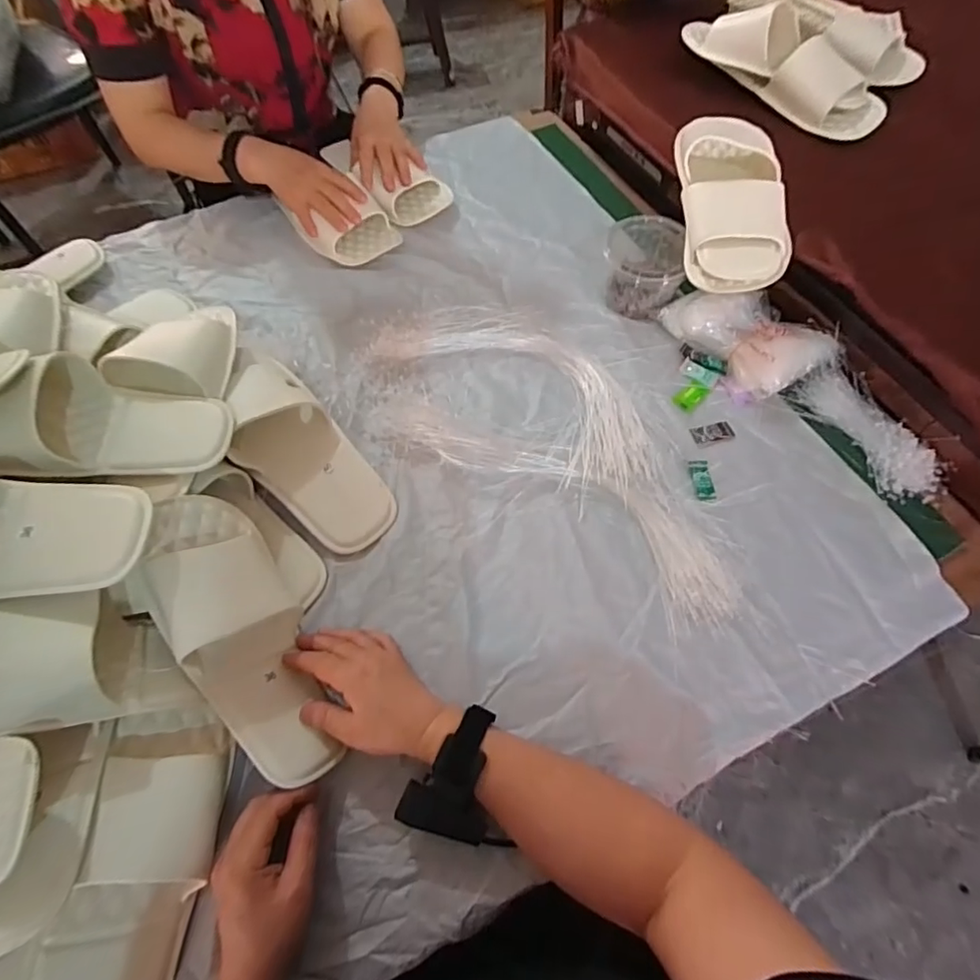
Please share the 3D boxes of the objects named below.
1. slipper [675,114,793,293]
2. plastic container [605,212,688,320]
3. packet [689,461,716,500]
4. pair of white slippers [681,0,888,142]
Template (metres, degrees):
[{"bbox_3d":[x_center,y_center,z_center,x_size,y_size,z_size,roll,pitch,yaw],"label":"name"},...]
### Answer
[{"bbox_3d":[0.282,-0.341,0.631,0.105,0.053,0.240,-1,67,2],"label":"slipper"},{"bbox_3d":[0.193,-0.281,0.686,0.095,0.077,0.097,6,63,5],"label":"plastic container"},{"bbox_3d":[0.232,-0.012,0.585,0.021,0.004,0.048,-4,62,-1],"label":"packet"},{"bbox_3d":[0.407,-0.591,0.736,0.090,0.077,0.297,-38,68,-17],"label":"pair of white slippers"}]

